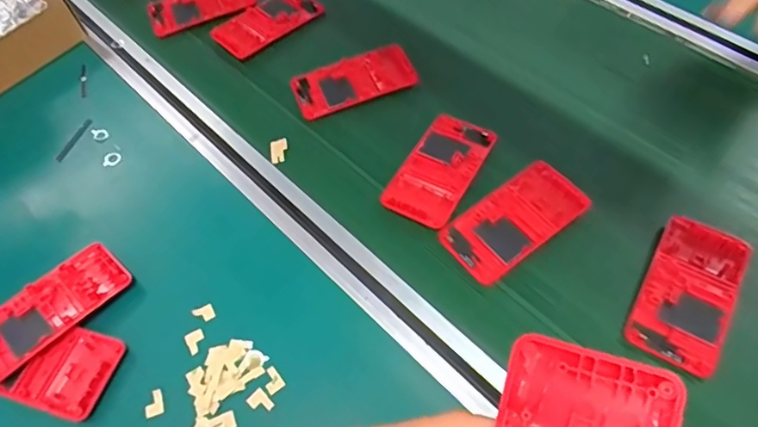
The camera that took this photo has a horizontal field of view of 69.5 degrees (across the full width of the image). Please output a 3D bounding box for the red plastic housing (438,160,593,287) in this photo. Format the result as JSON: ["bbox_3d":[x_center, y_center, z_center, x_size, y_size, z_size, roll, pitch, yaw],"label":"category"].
[{"bbox_3d":[0.115,0.006,0.461,0.123,0.008,0.062,-34,61,-16],"label":"red plastic housing"}]

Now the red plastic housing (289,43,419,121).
[{"bbox_3d":[-0.027,-0.137,0.562,0.122,0.013,0.063,-20,58,-8],"label":"red plastic housing"}]

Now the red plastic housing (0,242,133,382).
[{"bbox_3d":[-0.261,0.076,0.432,0.058,0.017,0.120,37,67,24],"label":"red plastic housing"}]

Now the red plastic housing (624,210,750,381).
[{"bbox_3d":[0.238,0.058,0.417,0.062,0.009,0.123,27,63,20],"label":"red plastic housing"}]

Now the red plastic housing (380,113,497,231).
[{"bbox_3d":[0.056,-0.043,0.492,0.060,0.007,0.122,25,62,19],"label":"red plastic housing"}]

